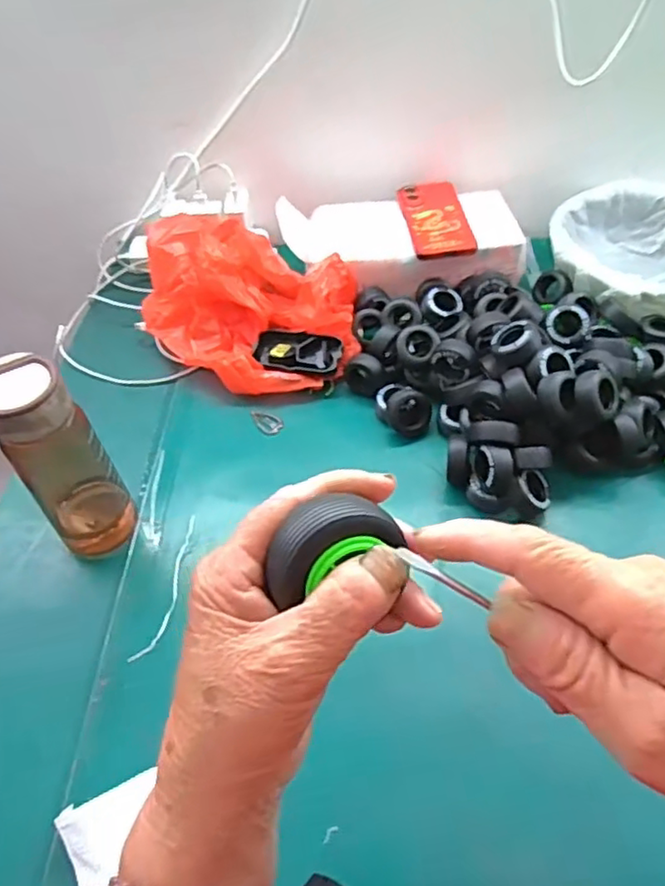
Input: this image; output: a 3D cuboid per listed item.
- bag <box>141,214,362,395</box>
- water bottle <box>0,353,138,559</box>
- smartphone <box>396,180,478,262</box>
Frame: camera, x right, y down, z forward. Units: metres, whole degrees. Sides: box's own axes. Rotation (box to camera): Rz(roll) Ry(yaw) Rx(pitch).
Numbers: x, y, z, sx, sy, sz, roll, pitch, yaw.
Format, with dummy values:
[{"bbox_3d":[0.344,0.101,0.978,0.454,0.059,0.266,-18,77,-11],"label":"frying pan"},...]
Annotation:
[{"bbox_3d":[-0.107,-0.178,0.796,0.286,0.114,0.200,29,58,26],"label":"bag"},{"bbox_3d":[-0.245,0.019,0.581,0.077,0.212,0.071,-32,54,-20],"label":"water bottle"},{"bbox_3d":[0.135,-0.294,0.836,0.076,0.015,0.161,-10,50,3],"label":"smartphone"}]

